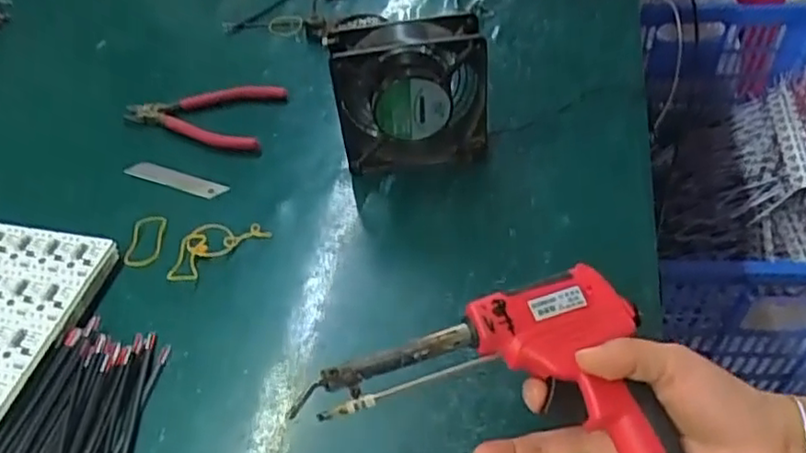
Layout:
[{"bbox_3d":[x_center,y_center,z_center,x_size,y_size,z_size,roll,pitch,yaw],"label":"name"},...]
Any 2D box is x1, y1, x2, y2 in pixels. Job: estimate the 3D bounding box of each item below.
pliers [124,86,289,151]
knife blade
[{"bbox_3d":[-0.196,-0.113,0.645,0.147,0.020,0.079,10,47,10],"label":"pliers"},{"bbox_3d":[-0.202,-0.043,0.590,0.103,0.007,0.018,15,49,15],"label":"knife blade"}]

